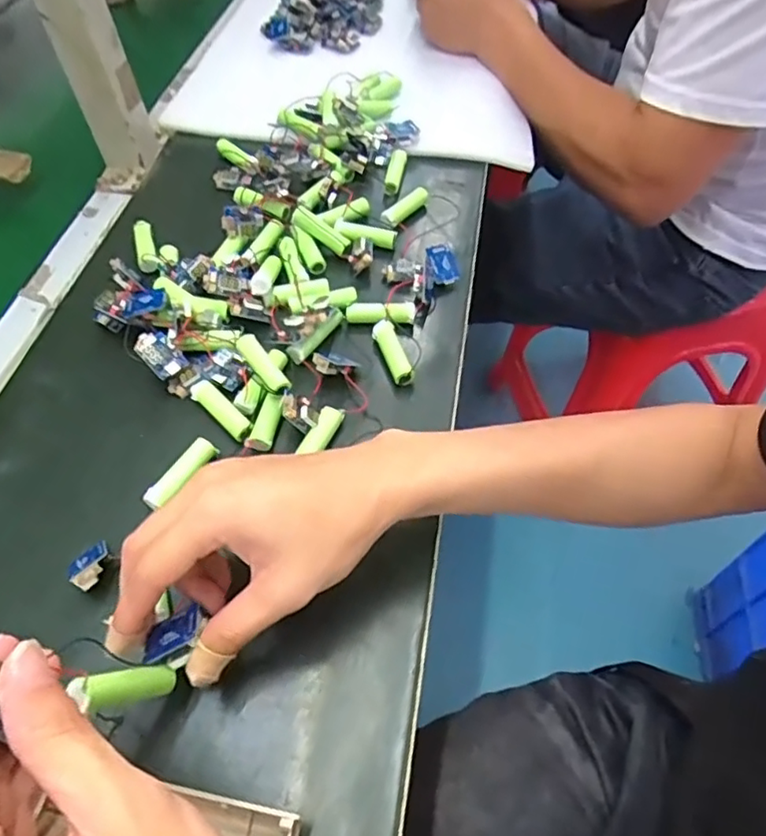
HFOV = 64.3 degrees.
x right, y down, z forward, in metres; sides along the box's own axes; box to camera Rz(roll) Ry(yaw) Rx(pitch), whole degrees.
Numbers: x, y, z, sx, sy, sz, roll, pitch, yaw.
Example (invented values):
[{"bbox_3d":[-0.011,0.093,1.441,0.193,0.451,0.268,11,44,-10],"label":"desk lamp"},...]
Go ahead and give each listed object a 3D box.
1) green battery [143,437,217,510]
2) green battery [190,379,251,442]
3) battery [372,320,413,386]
[{"bbox_3d":[-0.122,0.035,0.367,0.016,0.014,0.049,33,61,20],"label":"green battery"},{"bbox_3d":[-0.103,-0.006,0.389,0.051,0.012,0.015,38,63,23],"label":"green battery"},{"bbox_3d":[0.006,-0.045,0.416,0.014,0.015,0.047,-17,57,-12],"label":"battery"}]

